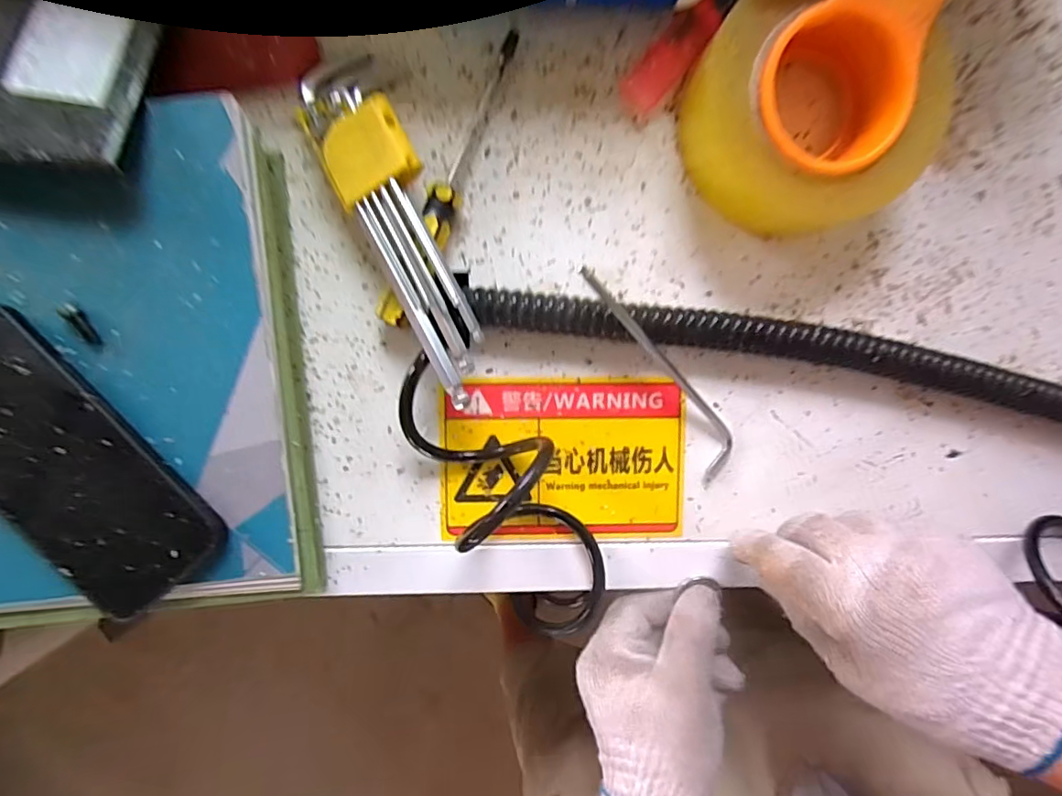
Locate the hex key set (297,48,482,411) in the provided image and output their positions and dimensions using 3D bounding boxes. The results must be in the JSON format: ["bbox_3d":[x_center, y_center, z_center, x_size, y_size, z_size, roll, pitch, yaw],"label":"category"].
[{"bbox_3d":[-0.069,-0.095,0.315,0.055,0.039,0.201,-25,96,0],"label":"hex key set"}]

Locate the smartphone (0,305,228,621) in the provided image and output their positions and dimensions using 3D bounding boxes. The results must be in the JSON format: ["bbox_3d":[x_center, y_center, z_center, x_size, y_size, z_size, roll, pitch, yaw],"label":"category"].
[{"bbox_3d":[-0.239,0.036,0.293,0.074,0.014,0.165,-42,96,2],"label":"smartphone"}]

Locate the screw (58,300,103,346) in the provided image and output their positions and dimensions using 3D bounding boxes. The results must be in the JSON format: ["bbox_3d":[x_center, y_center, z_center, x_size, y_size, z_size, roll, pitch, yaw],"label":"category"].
[{"bbox_3d":[-0.231,-0.038,0.292,0.008,0.004,0.025,-33,96,1],"label":"screw"}]

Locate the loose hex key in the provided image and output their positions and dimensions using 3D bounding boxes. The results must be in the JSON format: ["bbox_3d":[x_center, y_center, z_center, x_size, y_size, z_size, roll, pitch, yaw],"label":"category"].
[{"bbox_3d":[0.074,-0.012,0.331,0.030,0.006,0.154,-40,110,2],"label":"loose hex key"}]

